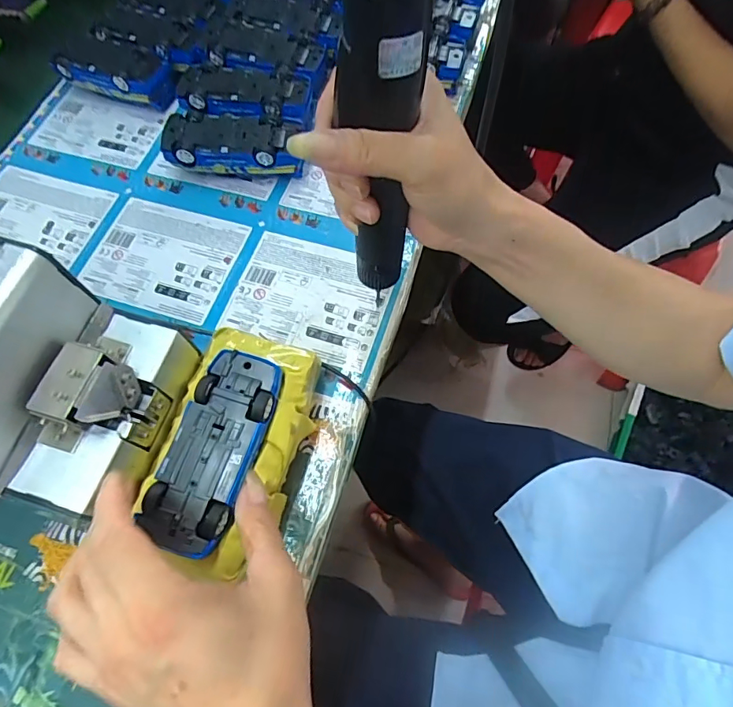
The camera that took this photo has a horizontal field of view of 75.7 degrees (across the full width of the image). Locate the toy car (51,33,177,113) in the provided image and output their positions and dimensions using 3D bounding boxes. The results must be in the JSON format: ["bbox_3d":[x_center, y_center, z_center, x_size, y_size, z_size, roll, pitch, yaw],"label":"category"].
[{"bbox_3d":[-0.263,-0.297,0.507,0.130,0.043,0.057,22,68,11],"label":"toy car"}]

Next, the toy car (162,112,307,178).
[{"bbox_3d":[-0.123,-0.195,0.454,0.125,0.045,0.053,6,66,4],"label":"toy car"}]

